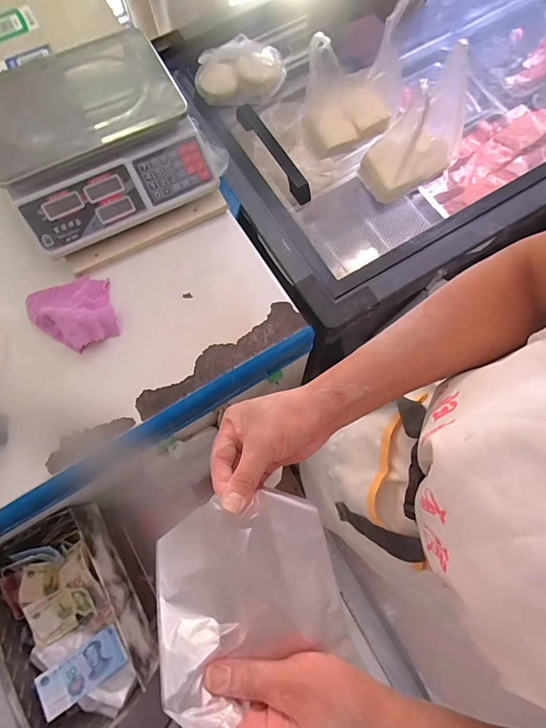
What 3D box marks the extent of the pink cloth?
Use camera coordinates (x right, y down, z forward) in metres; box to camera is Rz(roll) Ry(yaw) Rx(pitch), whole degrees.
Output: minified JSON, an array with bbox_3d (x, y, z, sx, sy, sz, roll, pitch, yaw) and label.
[{"bbox_3d":[-0.330,-0.086,0.636,0.128,0.040,0.127,-29,76,-7],"label":"pink cloth"}]

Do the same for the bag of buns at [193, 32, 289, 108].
[{"bbox_3d":[-0.073,-0.644,0.828,0.195,0.099,0.096,-4,75,0],"label":"bag of buns"}]

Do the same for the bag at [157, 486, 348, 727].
[{"bbox_3d":[-0.020,0.193,0.330,0.151,0.051,0.148,-7,68,-22],"label":"bag"}]

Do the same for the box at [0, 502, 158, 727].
[{"bbox_3d":[-0.375,0.472,0.709,0.213,0.100,0.355,-31,77,-7],"label":"box"}]

